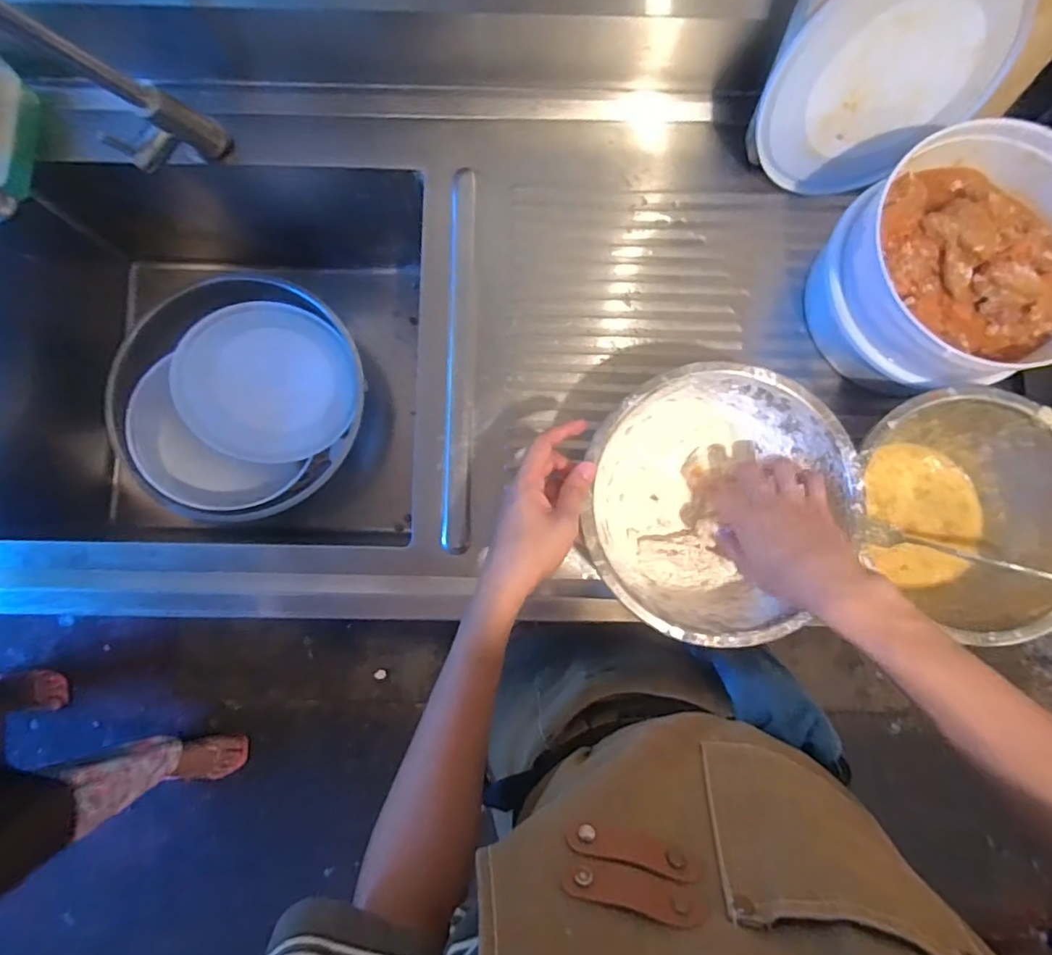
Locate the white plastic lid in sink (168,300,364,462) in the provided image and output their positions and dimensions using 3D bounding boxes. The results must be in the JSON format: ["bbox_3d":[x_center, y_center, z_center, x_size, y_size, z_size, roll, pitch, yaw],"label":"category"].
[{"bbox_3d":[-0.318,-0.117,0.702,0.198,0.014,0.192,-3,95,-29],"label":"white plastic lid in sink"}]

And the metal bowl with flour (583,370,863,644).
[{"bbox_3d":[0.158,0.022,0.516,0.216,0.104,0.224,0,85,-1],"label":"metal bowl with flour"}]

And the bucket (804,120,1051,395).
[{"bbox_3d":[0.387,-0.184,0.519,0.204,0.125,0.202,-29,86,-3],"label":"bucket"}]

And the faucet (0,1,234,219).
[{"bbox_3d":[-0.354,-0.278,0.459,0.068,0.332,0.132,6,111,-1],"label":"faucet"}]

